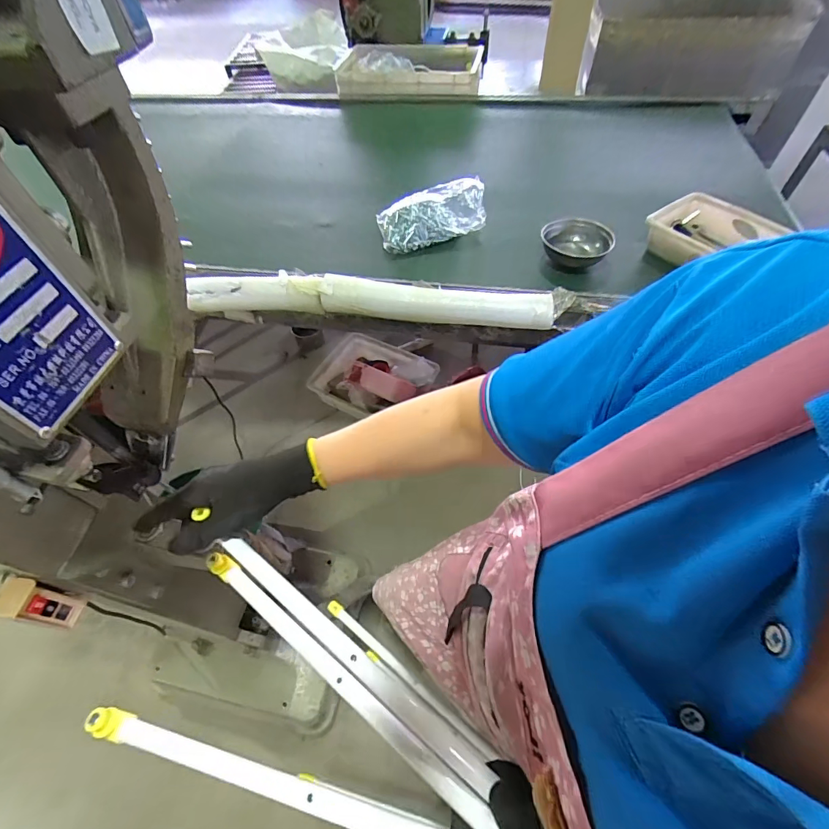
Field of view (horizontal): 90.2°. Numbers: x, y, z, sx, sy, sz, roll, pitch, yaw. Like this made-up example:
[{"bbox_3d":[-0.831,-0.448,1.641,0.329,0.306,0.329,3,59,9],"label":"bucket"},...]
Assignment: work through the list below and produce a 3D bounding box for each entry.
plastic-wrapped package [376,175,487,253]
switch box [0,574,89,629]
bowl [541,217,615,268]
[{"bbox_3d":[0.045,-0.491,1.012,0.271,0.077,0.130,-16,55,-8],"label":"plastic-wrapped package"},{"bbox_3d":[-0.530,0.272,0.591,0.042,0.122,0.048,7,55,8],"label":"switch box"},{"bbox_3d":[0.353,-0.369,0.917,0.148,0.064,0.148,-2,55,2],"label":"bowl"}]

